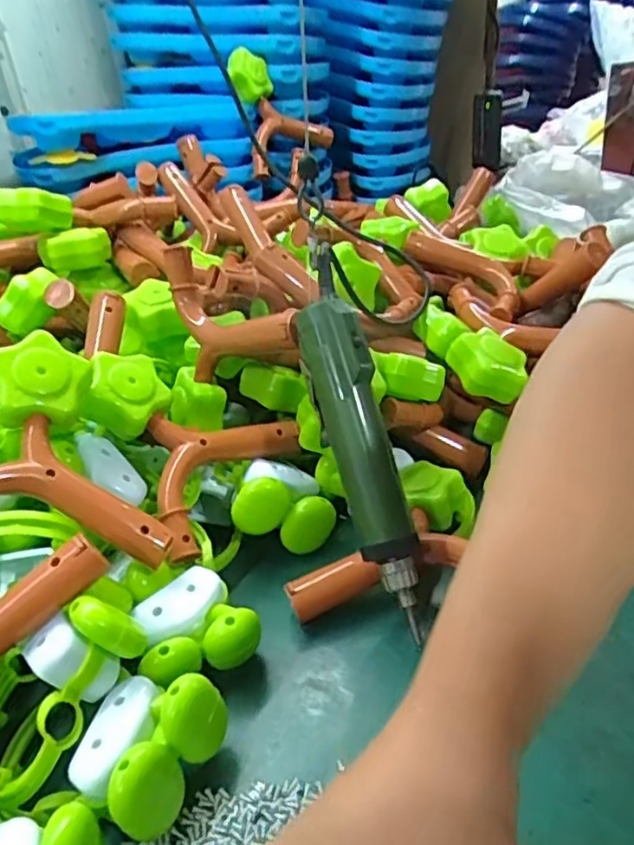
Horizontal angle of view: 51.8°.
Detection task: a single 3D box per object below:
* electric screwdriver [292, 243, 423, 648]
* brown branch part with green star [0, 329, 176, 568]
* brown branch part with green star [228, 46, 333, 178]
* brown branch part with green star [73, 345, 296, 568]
[{"bbox_3d":[0.028,0.009,0.472,0.040,0.259,0.040,-14,-6,-12],"label":"electric screwdriver"},{"bbox_3d":[-0.191,0.029,0.437,0.154,0.128,0.119,-16,31,-15],"label":"brown branch part with green star"},{"bbox_3d":[-0.046,-0.414,0.868,0.063,0.149,0.135,19,39,38],"label":"brown branch part with green star"},{"bbox_3d":[-0.114,0.028,0.514,0.043,0.170,0.143,-34,33,47],"label":"brown branch part with green star"}]

